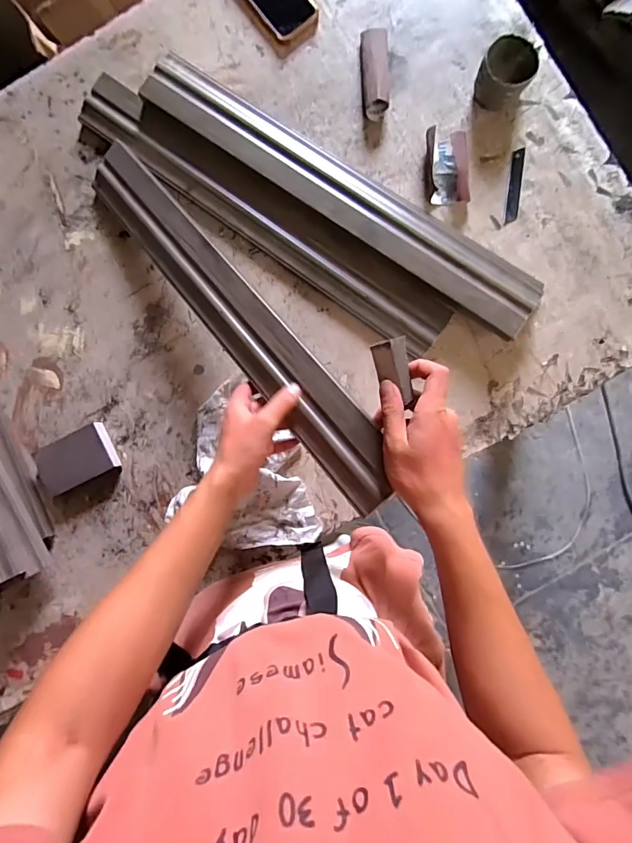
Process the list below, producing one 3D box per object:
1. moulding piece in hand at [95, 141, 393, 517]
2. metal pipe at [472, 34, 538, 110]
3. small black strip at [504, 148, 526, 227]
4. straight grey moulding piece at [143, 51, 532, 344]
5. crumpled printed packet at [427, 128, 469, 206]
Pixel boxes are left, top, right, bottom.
[{"bbox_3d":[-0.113,-0.142,0.530,0.075,0.015,0.587,-46,72,17],"label":"moulding piece in hand"},{"bbox_3d":[0.250,-0.458,0.586,0.065,0.050,0.062,0,88,5],"label":"metal pipe"},{"bbox_3d":[0.271,-0.321,0.602,0.017,0.004,0.103,8,89,5],"label":"small black strip"},{"bbox_3d":[0.030,-0.308,0.595,0.596,0.045,0.100,36,91,5],"label":"straight grey moulding piece"},{"bbox_3d":[0.176,-0.345,0.592,0.056,0.033,0.101,-4,88,5],"label":"crumpled printed packet"}]

